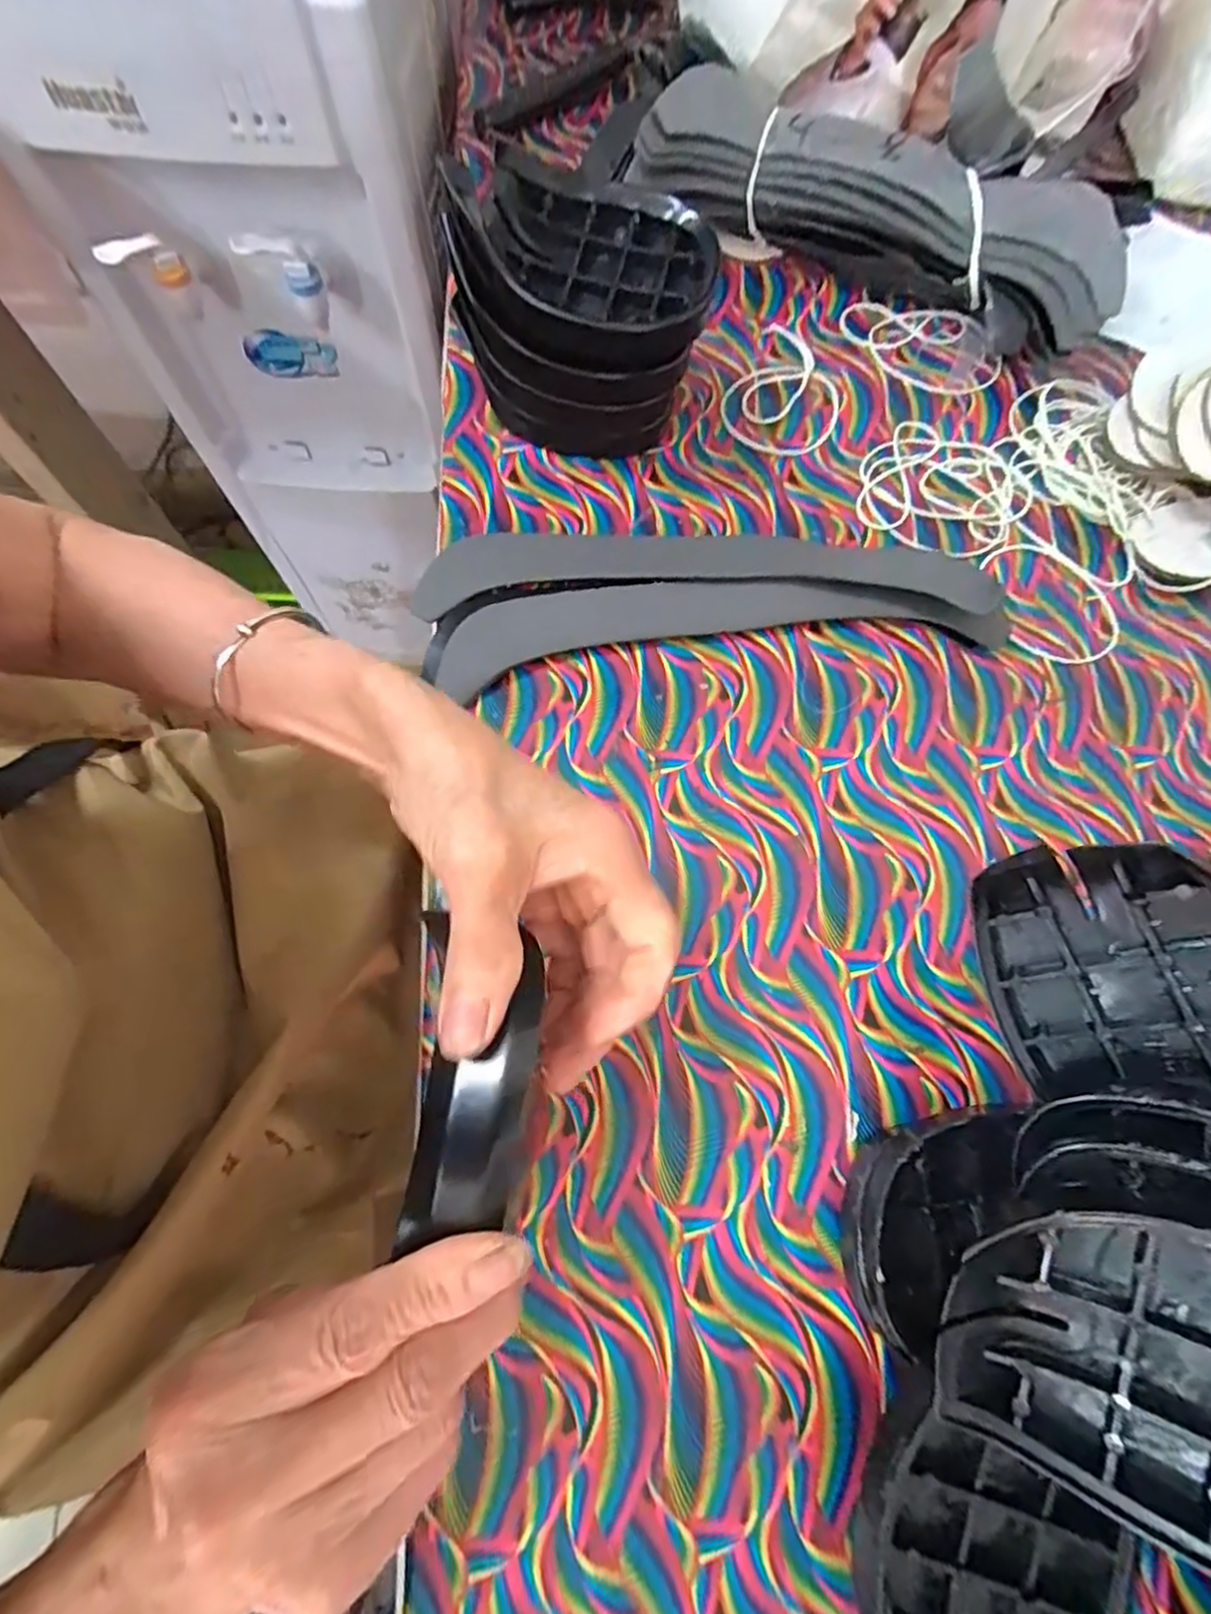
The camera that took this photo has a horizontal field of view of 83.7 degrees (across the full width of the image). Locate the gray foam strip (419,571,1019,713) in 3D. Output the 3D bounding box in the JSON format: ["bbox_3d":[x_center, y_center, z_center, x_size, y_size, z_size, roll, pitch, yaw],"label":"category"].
[{"bbox_3d":[0.061,-0.097,0.358,0.297,0.015,0.056,-6,72,-4],"label":"gray foam strip"}]

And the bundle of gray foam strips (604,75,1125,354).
[{"bbox_3d":[0.167,-0.362,0.415,0.297,0.069,0.096,20,72,5],"label":"bundle of gray foam strips"}]

